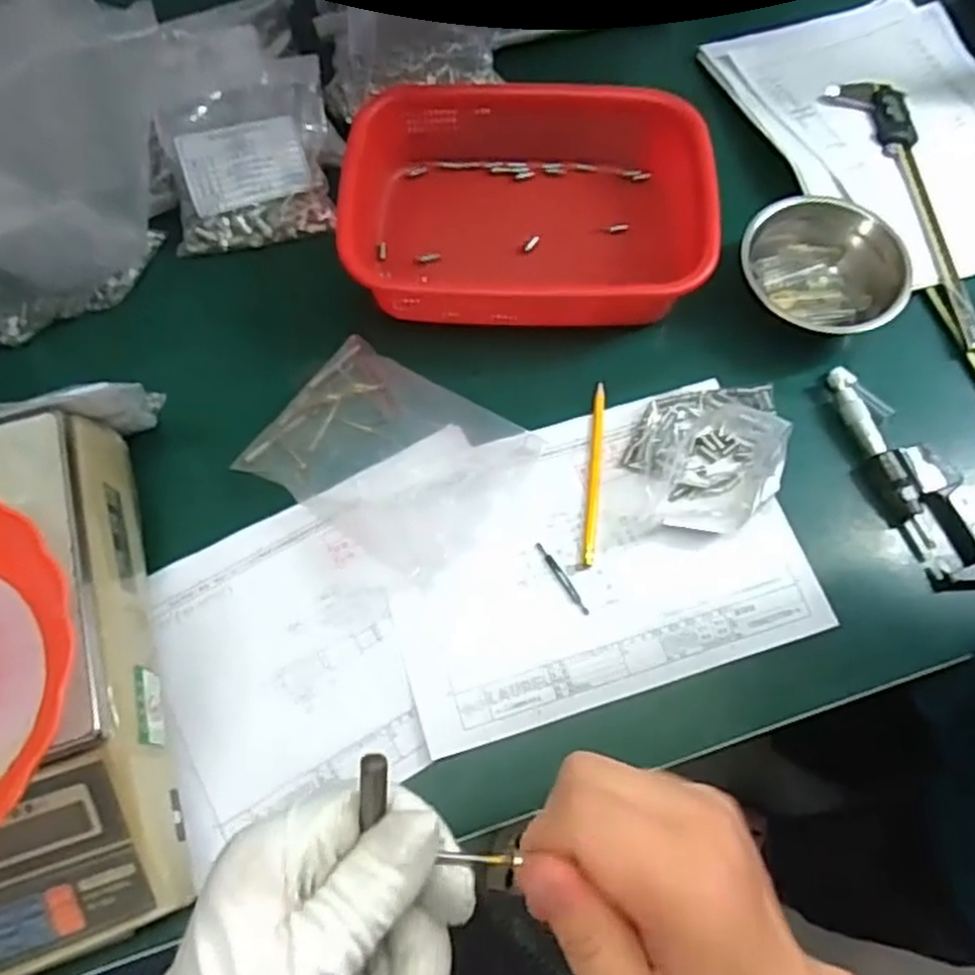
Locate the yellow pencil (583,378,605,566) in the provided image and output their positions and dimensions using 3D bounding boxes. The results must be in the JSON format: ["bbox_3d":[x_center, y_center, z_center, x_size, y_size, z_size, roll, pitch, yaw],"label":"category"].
[{"bbox_3d":[0.084,-0.013,0.586,0.010,0.004,0.150,7,69,1],"label":"yellow pencil"}]

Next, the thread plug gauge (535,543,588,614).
[{"bbox_3d":[0.056,0.067,0.558,0.007,0.004,0.063,-31,72,-12],"label":"thread plug gauge"}]

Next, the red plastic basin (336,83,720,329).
[{"bbox_3d":[0.032,-0.244,0.637,0.295,0.068,0.209,3,69,0],"label":"red plastic basin"}]

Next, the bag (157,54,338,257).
[{"bbox_3d":[-0.209,-0.296,0.663,0.138,0.031,0.163,-8,86,-10],"label":"bag"}]

